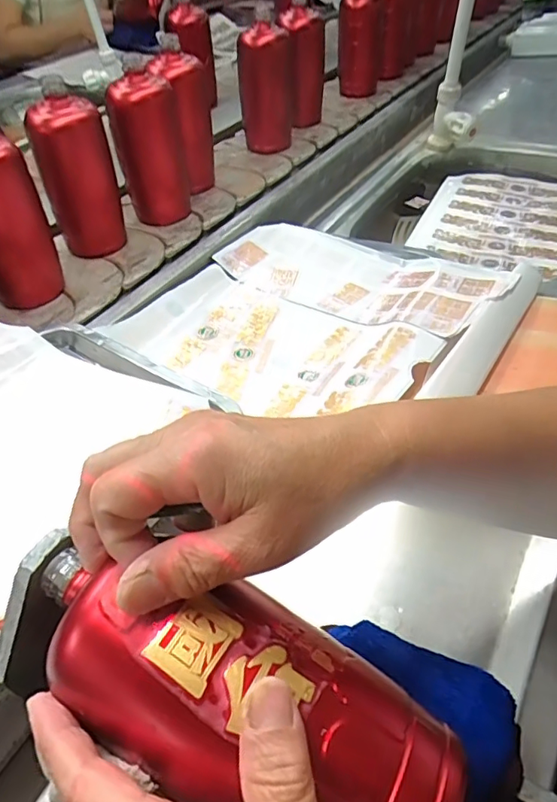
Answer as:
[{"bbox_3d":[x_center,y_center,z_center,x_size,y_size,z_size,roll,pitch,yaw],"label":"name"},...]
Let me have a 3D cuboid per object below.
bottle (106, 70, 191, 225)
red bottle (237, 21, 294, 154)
[{"bbox_3d":[-0.169,-0.331,0.699,0.077,0.169,0.060,-1,45,2],"label":"bottle"},{"bbox_3d":[-0.021,-0.536,0.897,0.091,0.165,0.083,-1,46,1],"label":"red bottle"}]

